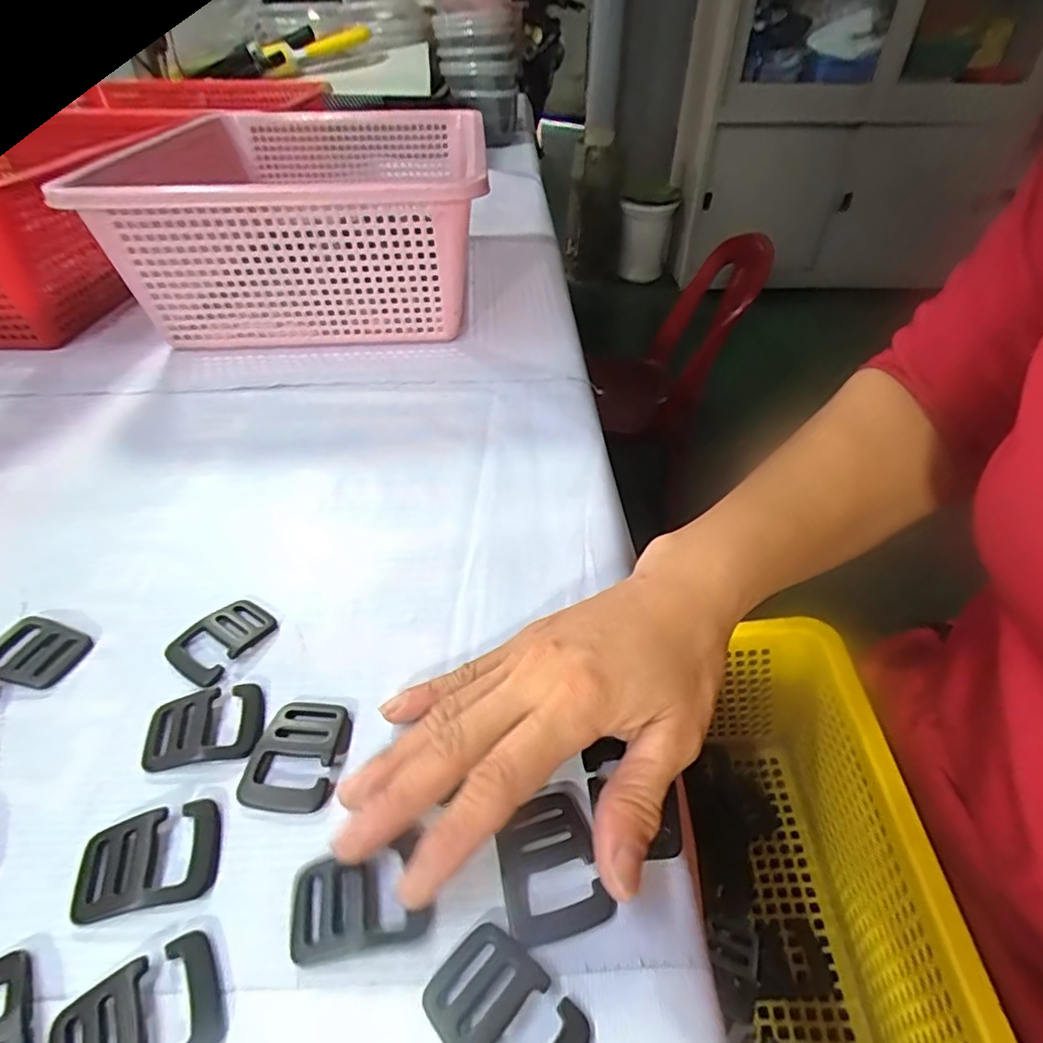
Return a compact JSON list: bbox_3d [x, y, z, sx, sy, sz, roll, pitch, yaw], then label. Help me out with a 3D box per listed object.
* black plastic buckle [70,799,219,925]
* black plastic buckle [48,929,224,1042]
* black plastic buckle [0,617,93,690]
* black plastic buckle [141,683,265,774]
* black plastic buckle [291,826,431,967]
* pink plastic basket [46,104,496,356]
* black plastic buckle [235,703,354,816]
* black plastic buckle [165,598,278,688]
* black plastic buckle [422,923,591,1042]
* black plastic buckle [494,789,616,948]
[{"bbox_3d":[-0.126,0.114,0.200,0.042,0.006,0.032,-12,42,-14],"label":"black plastic buckle"},{"bbox_3d":[-0.110,0.142,0.167,0.042,0.006,0.032,-21,45,-22],"label":"black plastic buckle"},{"bbox_3d":[-0.216,0.058,0.263,0.041,0.004,0.032,10,42,11],"label":"black plastic buckle"},{"bbox_3d":[-0.126,0.082,0.236,0.043,0.005,0.033,-12,42,-14],"label":"black plastic buckle"},{"bbox_3d":[-0.053,0.121,0.191,0.041,0.004,0.030,-11,42,-12],"label":"black plastic buckle"},{"bbox_3d":[-0.180,-0.289,0.572,0.259,0.139,0.410,-3,41,-3],"label":"pink plastic basket"},{"bbox_3d":[-0.086,0.089,0.228,0.032,0.005,0.044,7,41,8],"label":"black plastic buckle"},{"bbox_3d":[-0.136,0.052,0.270,0.032,0.005,0.043,25,47,27],"label":"black plastic buckle"},{"bbox_3d":[-0.006,0.140,0.169,0.042,0.005,0.032,33,51,32],"label":"black plastic buckle"},{"bbox_3d":[0.009,0.113,0.198,0.032,0.005,0.042,-10,42,-11],"label":"black plastic buckle"}]

